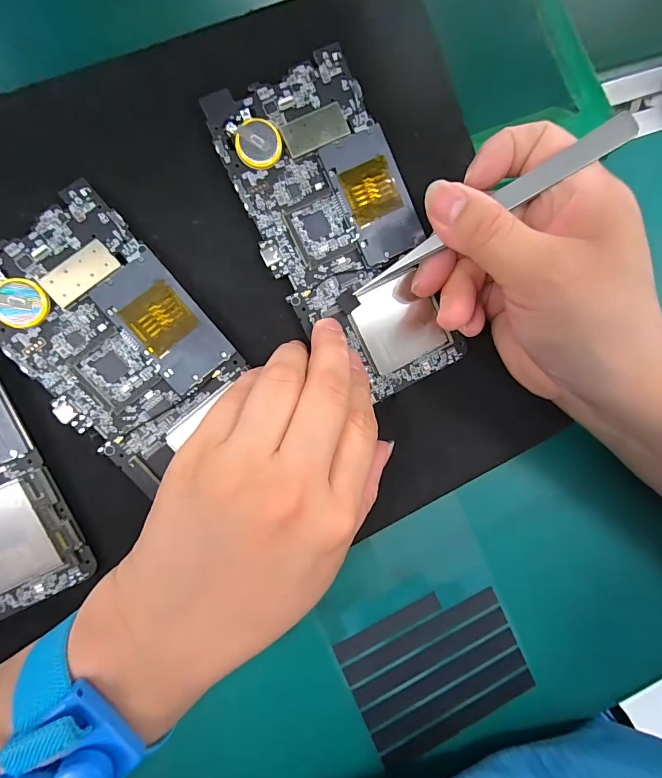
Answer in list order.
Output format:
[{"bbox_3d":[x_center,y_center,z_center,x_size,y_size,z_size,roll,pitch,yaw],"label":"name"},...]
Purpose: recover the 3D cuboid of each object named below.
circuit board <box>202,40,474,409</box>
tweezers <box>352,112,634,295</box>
[{"bbox_3d":[0.008,-0.071,0.191,0.074,0.010,0.153,-31,101,-10],"label":"circuit board"},{"bbox_3d":[0.065,-0.075,0.171,0.123,0.004,0.011,-29,88,16],"label":"tweezers"}]

